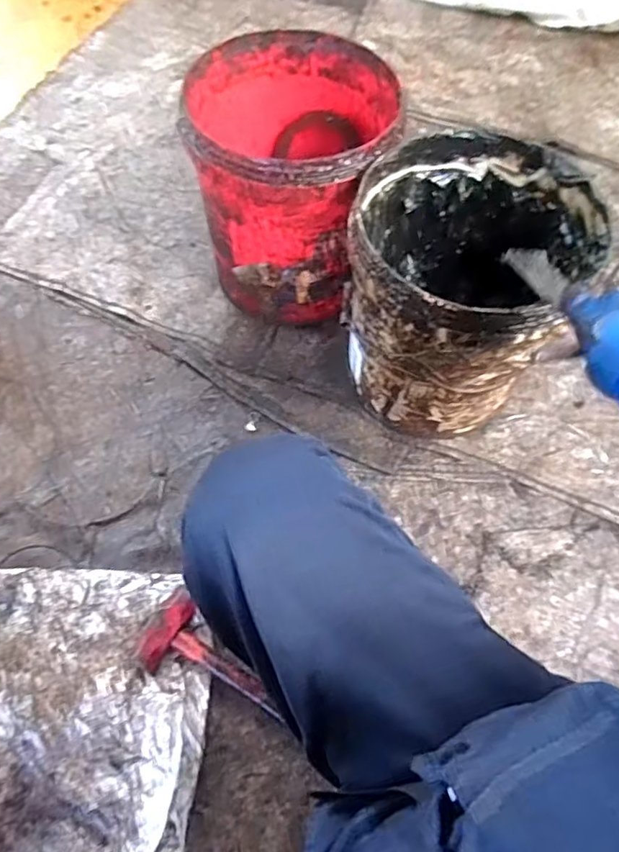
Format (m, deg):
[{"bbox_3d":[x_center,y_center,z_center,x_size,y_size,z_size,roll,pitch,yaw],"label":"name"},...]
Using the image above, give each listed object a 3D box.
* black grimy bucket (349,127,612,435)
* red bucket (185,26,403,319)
[{"bbox_3d":[0.201,-0.188,0.823,0.308,0.300,0.288,1,64,-1],"label":"black grimy bucket"},{"bbox_3d":[-0.028,-0.390,0.933,0.298,0.320,0.323,1,64,-1],"label":"red bucket"}]

